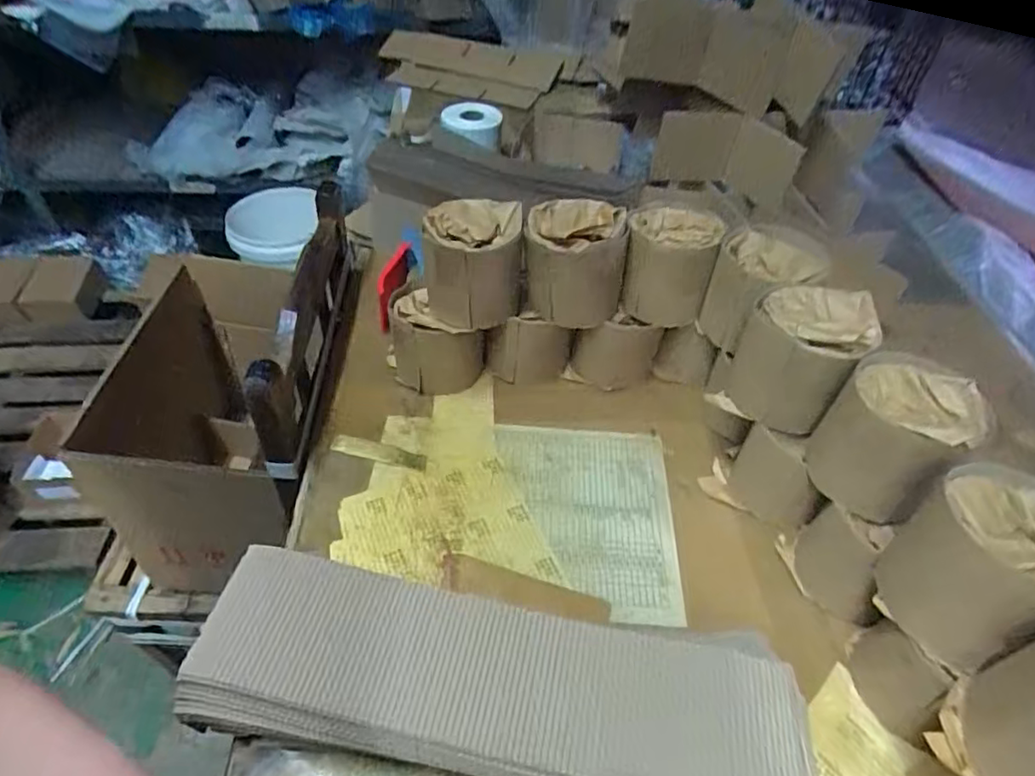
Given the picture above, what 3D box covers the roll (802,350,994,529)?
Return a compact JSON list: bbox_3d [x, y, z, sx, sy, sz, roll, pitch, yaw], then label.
[{"bbox_3d":[0.295,0.035,0.469,0.094,0.101,0.086,2,46,-2],"label":"roll"}]

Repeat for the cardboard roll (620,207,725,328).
[{"bbox_3d":[0.154,-0.124,0.620,0.093,0.100,0.074,18,47,12],"label":"cardboard roll"}]

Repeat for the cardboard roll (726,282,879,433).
[{"bbox_3d":[0.251,-0.036,0.529,0.086,0.115,0.092,2,46,-2],"label":"cardboard roll"}]

